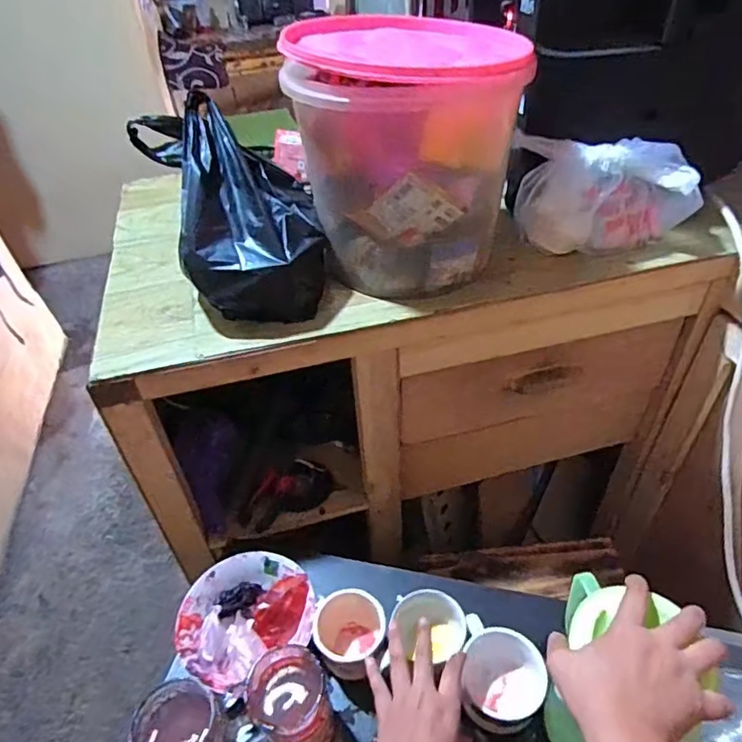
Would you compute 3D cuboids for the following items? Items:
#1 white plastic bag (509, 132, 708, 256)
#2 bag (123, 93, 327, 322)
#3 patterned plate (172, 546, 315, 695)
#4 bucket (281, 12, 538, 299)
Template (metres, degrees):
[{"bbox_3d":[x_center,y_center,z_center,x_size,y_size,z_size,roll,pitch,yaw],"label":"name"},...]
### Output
[{"bbox_3d":[0.280,-0.209,0.685,0.204,0.122,0.083,9,45,16],"label":"white plastic bag"},{"bbox_3d":[-0.142,-0.179,0.632,0.165,0.180,0.218,-17,43,-12],"label":"bag"},{"bbox_3d":[-0.145,0.282,0.653,0.151,0.038,0.137,-28,46,-21],"label":"patterned plate"},{"bbox_3d":[0.045,-0.250,0.648,0.226,0.247,0.227,-2,43,5],"label":"bucket"}]

